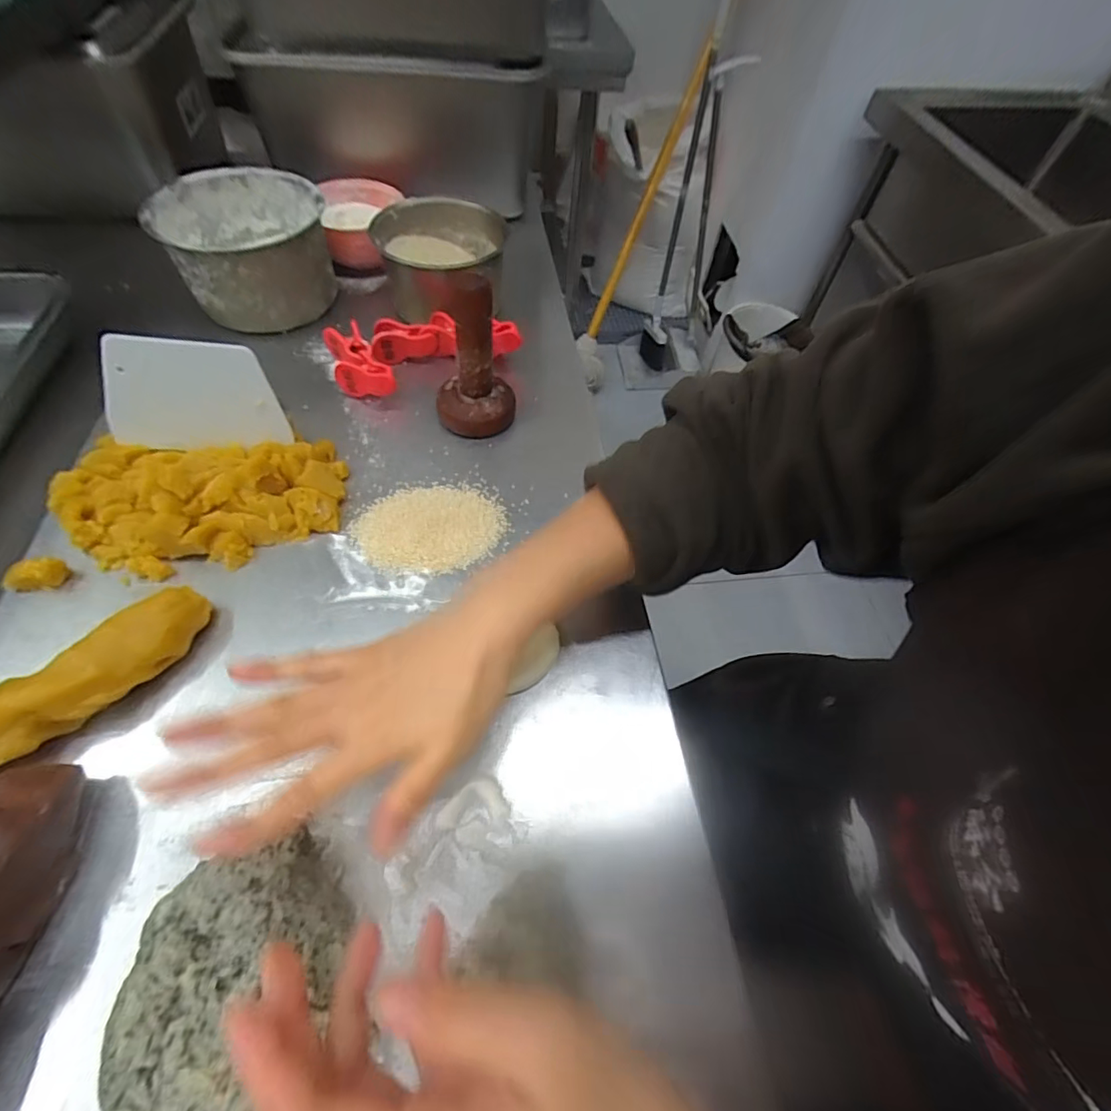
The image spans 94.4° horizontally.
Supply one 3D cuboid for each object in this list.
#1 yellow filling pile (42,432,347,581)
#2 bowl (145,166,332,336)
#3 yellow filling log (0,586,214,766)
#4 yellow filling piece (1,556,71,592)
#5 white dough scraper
[{"bbox_3d":[-0.266,-0.046,0.385,0.198,0.041,0.114,-9,59,-9],"label":"yellow filling pile"},{"bbox_3d":[-0.304,-0.306,0.519,0.143,0.092,0.140,2,58,-3],"label":"bowl"},{"bbox_3d":[-0.296,0.085,0.300,0.181,0.042,0.038,-38,68,-24],"label":"yellow filling log"},{"bbox_3d":[-0.358,0.013,0.353,0.031,0.022,0.015,-10,59,-10],"label":"yellow filling piece"},{"bbox_3d":[-0.274,-0.120,0.391,0.122,0.085,0.004,0,41,-12],"label":"white dough scraper"}]

